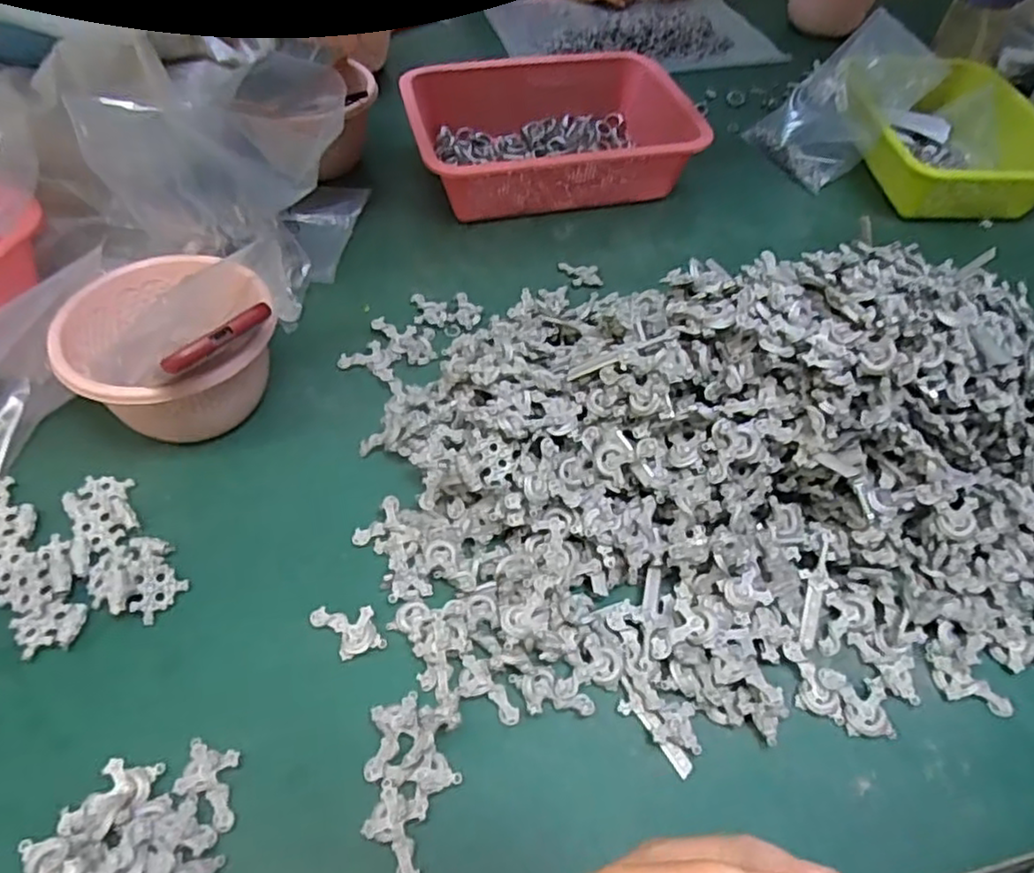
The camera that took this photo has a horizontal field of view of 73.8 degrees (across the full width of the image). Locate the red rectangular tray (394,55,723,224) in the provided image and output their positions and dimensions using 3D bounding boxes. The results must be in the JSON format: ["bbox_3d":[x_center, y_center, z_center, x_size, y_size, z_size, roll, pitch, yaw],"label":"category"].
[{"bbox_3d":[0.033,-0.336,0.772,0.300,0.082,0.206,-8,50,-9],"label":"red rectangular tray"}]

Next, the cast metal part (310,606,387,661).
[{"bbox_3d":[-0.106,0.122,0.433,0.035,0.007,0.041,-21,53,-20],"label":"cast metal part"}]

